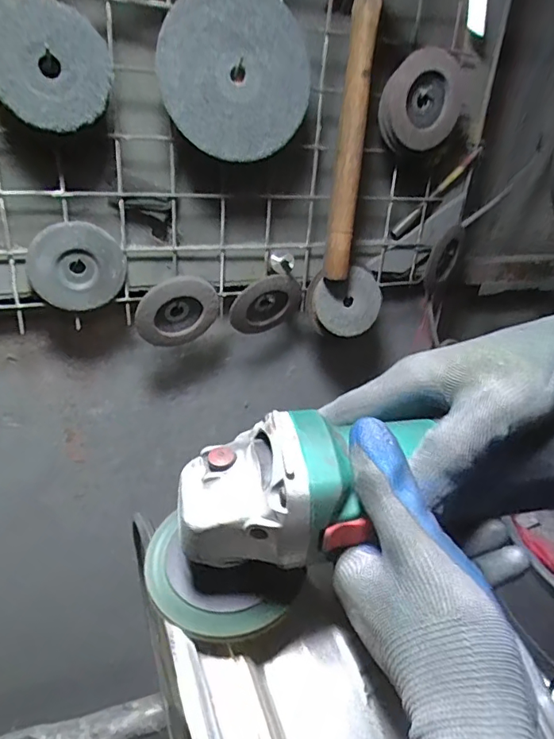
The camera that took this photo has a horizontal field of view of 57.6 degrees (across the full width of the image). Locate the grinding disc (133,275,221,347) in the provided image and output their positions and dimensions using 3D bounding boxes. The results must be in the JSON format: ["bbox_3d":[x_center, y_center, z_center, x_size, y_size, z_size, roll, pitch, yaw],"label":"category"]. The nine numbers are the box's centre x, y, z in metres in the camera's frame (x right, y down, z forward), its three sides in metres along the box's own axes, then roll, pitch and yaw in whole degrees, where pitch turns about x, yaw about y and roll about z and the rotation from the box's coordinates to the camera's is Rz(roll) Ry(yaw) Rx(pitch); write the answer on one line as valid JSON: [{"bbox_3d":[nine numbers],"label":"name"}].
[{"bbox_3d":[-0.114,-0.065,0.575,0.096,0.091,0.014,-38,51,5],"label":"grinding disc"}]

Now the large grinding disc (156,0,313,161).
[{"bbox_3d":[-0.037,-0.288,0.489,0.150,0.142,0.024,-4,27,-20],"label":"large grinding disc"}]

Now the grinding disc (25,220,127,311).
[{"bbox_3d":[-0.205,-0.106,0.520,0.092,0.087,0.014,-3,26,-19],"label":"grinding disc"}]

